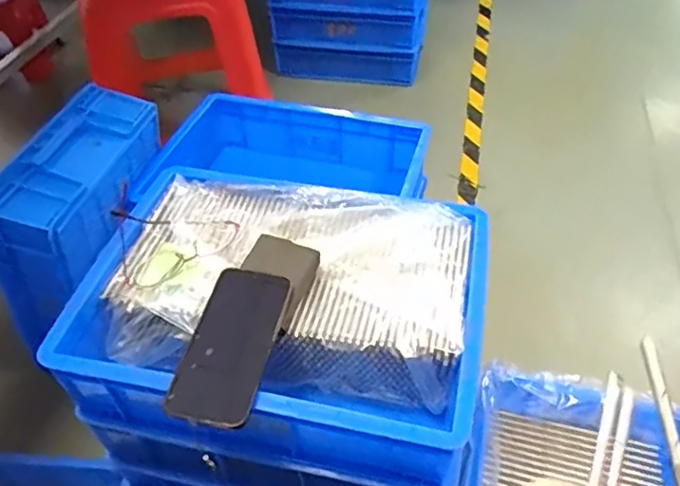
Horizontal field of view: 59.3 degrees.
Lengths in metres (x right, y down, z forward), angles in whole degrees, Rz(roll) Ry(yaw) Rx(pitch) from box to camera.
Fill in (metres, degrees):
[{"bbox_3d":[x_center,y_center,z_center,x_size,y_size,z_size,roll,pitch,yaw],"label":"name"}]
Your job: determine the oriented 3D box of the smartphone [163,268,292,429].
[{"bbox_3d":[-0.102,0.094,0.564,0.074,0.014,0.151,12,60,8],"label":"smartphone"}]

